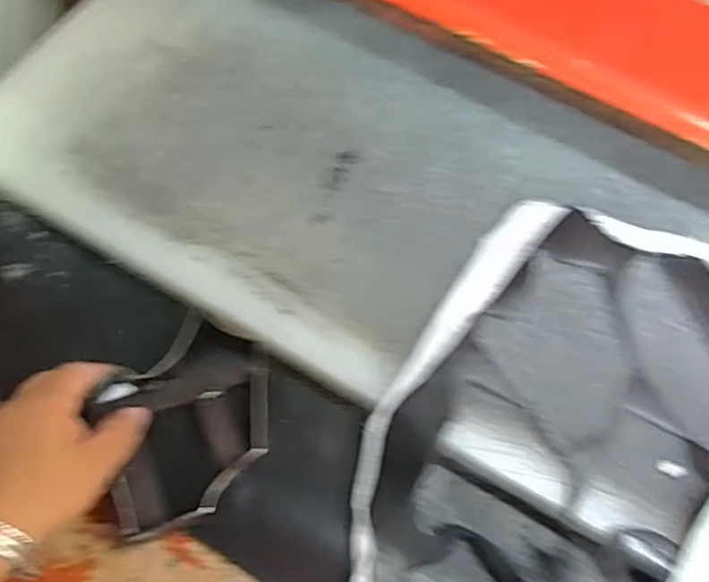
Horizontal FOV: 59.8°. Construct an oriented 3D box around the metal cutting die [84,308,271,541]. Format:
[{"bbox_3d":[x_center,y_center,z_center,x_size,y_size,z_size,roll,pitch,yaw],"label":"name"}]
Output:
[{"bbox_3d":[-0.115,0.089,0.420,0.109,0.026,0.140,33,55,16],"label":"metal cutting die"}]

